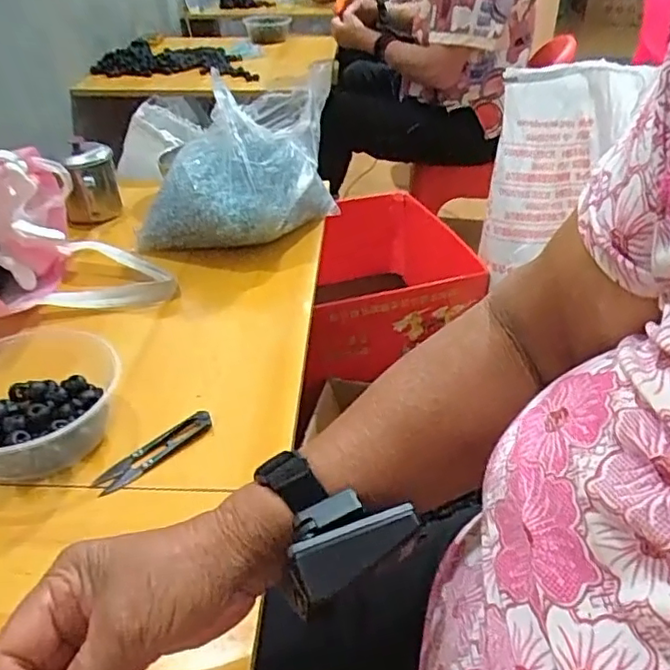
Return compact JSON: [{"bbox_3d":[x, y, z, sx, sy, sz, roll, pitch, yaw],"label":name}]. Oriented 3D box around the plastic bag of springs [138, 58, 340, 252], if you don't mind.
[{"bbox_3d":[-0.104,-0.201,0.733,0.137,0.182,0.225,22,39,29],"label":"plastic bag of springs"}]

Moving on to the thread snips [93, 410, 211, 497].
[{"bbox_3d":[-0.144,0.092,0.485,0.022,0.013,0.098,29,45,32],"label":"thread snips"}]

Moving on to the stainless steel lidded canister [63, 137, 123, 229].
[{"bbox_3d":[-0.320,-0.197,0.791,0.068,0.108,0.082,-14,39,-20],"label":"stainless steel lidded canister"}]

